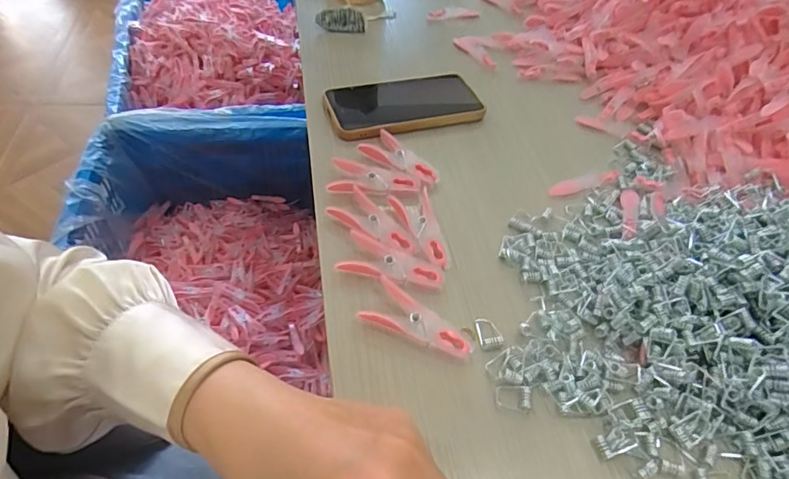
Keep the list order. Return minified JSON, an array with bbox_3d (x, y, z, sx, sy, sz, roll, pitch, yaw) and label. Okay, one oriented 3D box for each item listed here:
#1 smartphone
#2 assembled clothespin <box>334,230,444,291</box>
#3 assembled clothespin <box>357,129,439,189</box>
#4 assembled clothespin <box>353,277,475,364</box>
[{"bbox_3d":[0.009,-0.139,0.494,0.157,0.011,0.078,-16,55,-19],"label":"smartphone"},{"bbox_3d":[-0.002,0.019,0.355,0.075,0.014,0.034,20,50,10],"label":"assembled clothespin"},{"bbox_3d":[0.002,-0.072,0.432,0.037,0.012,0.079,-28,59,-27],"label":"assembled clothespin"},{"bbox_3d":[0.017,0.057,0.326,0.076,0.013,0.034,27,52,16],"label":"assembled clothespin"}]

